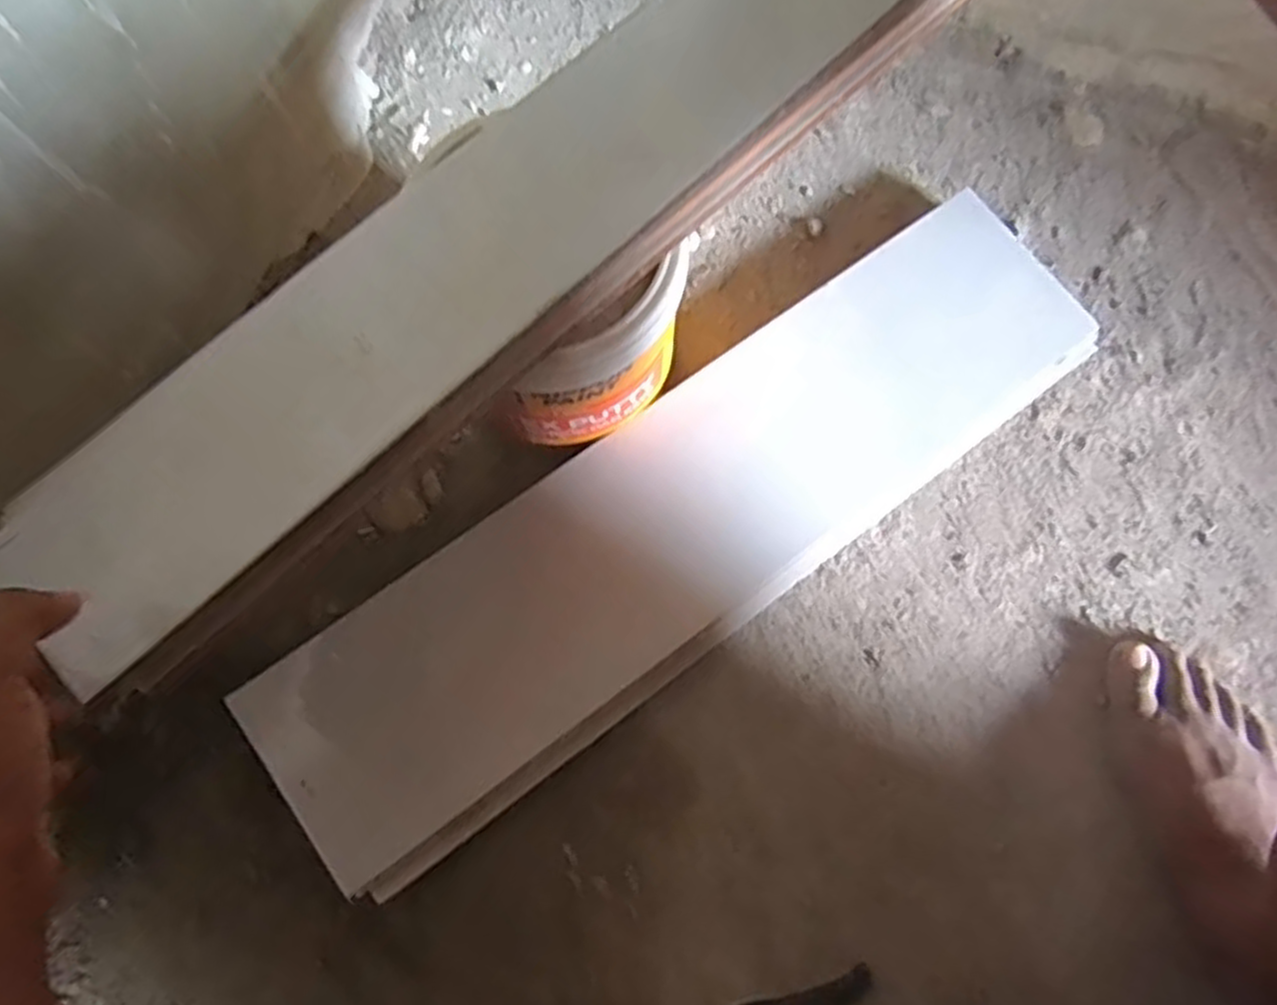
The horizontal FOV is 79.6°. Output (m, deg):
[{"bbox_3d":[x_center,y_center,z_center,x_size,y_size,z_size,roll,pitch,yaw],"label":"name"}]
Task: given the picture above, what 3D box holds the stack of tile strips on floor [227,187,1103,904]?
[{"bbox_3d":[0.033,0.009,0.512,0.590,0.034,0.156,-36,80,-7],"label":"stack of tile strips on floor"}]

